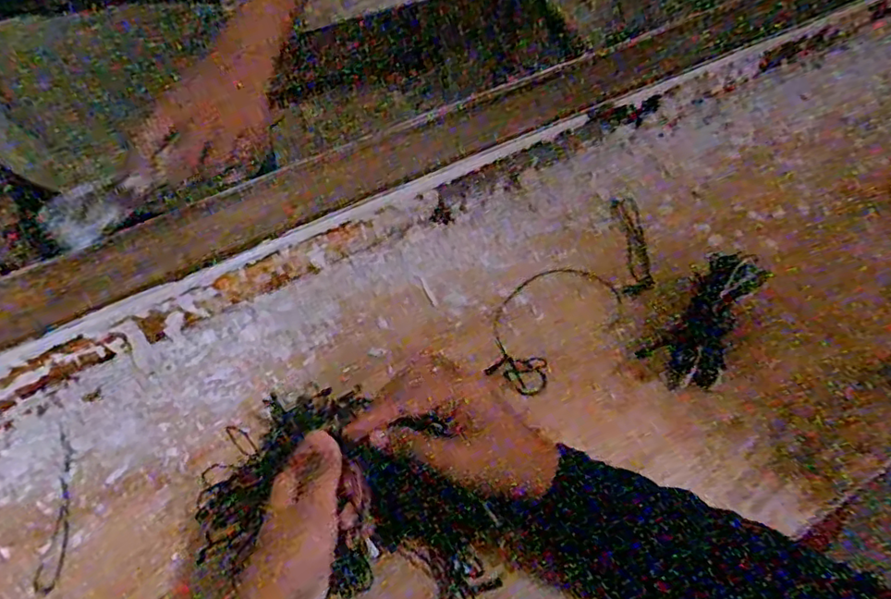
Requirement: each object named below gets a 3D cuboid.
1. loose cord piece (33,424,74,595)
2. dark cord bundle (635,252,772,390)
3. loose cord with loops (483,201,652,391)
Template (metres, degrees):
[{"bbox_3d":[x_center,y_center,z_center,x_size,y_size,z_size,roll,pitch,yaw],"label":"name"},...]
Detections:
[{"bbox_3d":[-0.313,0.163,0.475,0.021,0.004,0.148,-15,47,-9],"label":"loose cord piece"},{"bbox_3d":[0.242,0.016,0.541,0.065,0.028,0.149,26,71,24],"label":"dark cord bundle"},{"bbox_3d":[0.143,-0.014,0.609,0.107,0.012,0.305,32,57,30],"label":"loose cord with loops"}]

